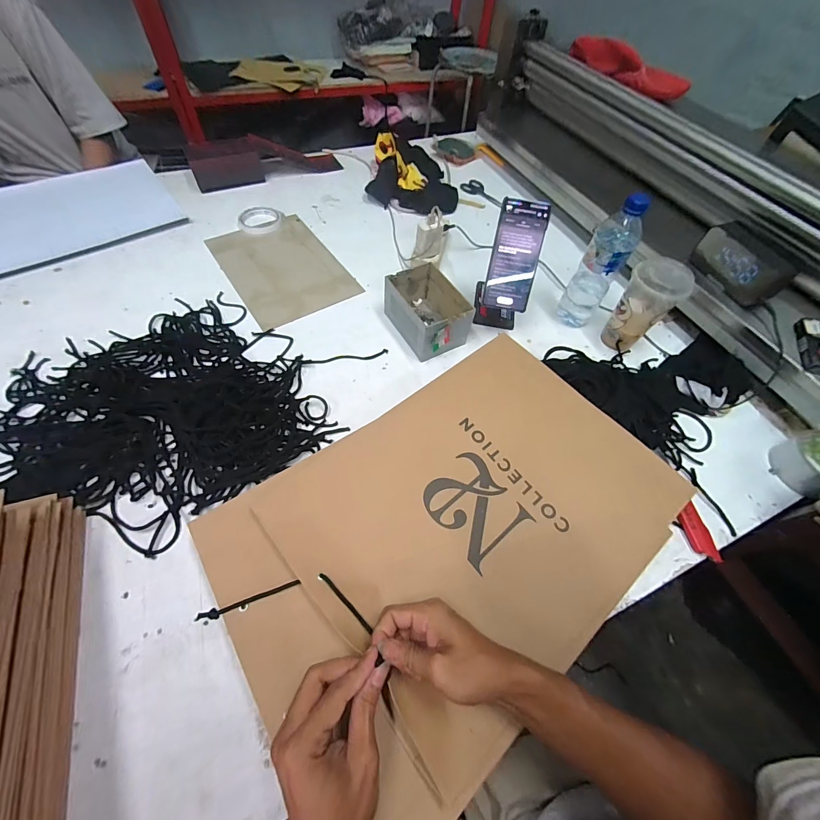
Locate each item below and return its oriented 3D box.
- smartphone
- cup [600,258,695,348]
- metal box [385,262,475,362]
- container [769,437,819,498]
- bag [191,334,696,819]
[{"bbox_3d":[0.171,-0.249,0.582,0.074,0.166,0.015,8,19,1],"label":"smartphone"},{"bbox_3d":[0.402,-0.179,0.617,0.094,0.145,0.081,-37,67,-23],"label":"cup"},{"bbox_3d":[0.030,-0.172,0.629,0.102,0.077,0.155,-24,63,-17],"label":"metal box"},{"bbox_3d":[0.598,0.079,0.536,0.087,0.044,0.080,-18,61,-14],"label":"container"},{"bbox_3d":[0.060,0.137,0.422,0.504,0.043,0.346,-31,65,-21],"label":"bag"}]

